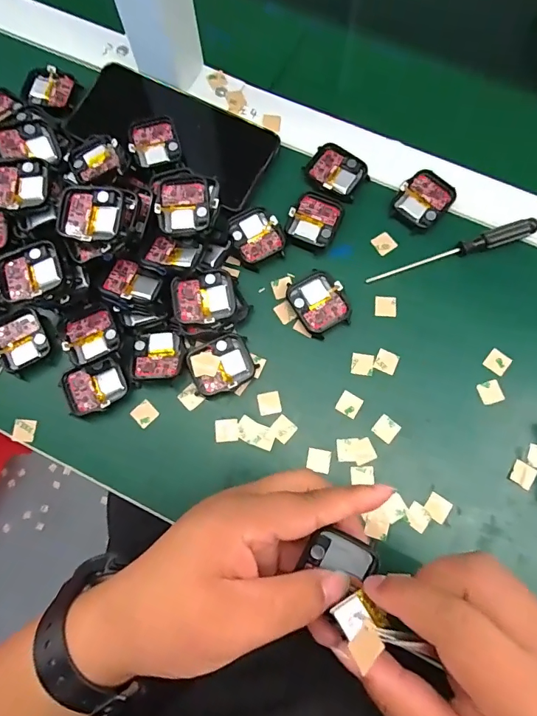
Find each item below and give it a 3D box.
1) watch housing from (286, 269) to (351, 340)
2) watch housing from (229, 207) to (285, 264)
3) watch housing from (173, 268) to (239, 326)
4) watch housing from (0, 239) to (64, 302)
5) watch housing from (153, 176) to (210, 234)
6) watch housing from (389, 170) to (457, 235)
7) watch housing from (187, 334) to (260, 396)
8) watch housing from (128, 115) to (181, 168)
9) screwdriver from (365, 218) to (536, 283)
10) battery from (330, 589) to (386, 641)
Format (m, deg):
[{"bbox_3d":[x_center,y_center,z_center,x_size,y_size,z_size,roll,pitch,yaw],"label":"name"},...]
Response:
[{"bbox_3d":[0.037,-0.040,0.322,0.037,0.011,0.045,-31,77,-7],"label":"watch housing"},{"bbox_3d":[-0.009,-0.094,0.334,0.037,0.008,0.042,-24,76,-5],"label":"watch housing"},{"bbox_3d":[-0.045,-0.041,0.304,0.042,0.008,0.036,-13,79,-6],"label":"watch housing"},{"bbox_3d":[-0.160,-0.057,0.292,0.042,0.008,0.037,-28,77,-6],"label":"watch housing"},{"bbox_3d":[-0.061,-0.112,0.314,0.037,0.007,0.042,-2,75,0],"label":"watch housing"},{"bbox_3d":[0.119,-0.121,0.338,0.037,0.010,0.046,38,79,10],"label":"watch housing"},{"bbox_3d":[-0.033,0.006,0.313,0.044,0.010,0.038,-22,76,-5],"label":"watch housing"},{"bbox_3d":[-0.089,-0.170,0.341,0.036,0.009,0.043,-15,76,-3],"label":"watch housing"},{"bbox_3d":[0.138,-0.079,0.328,0.131,0.013,0.013,-17,76,-4],"label":"screwdriver"},{"bbox_3d":[0.043,0.125,0.213,0.020,0.004,0.018,-24,50,-25],"label":"battery"}]

